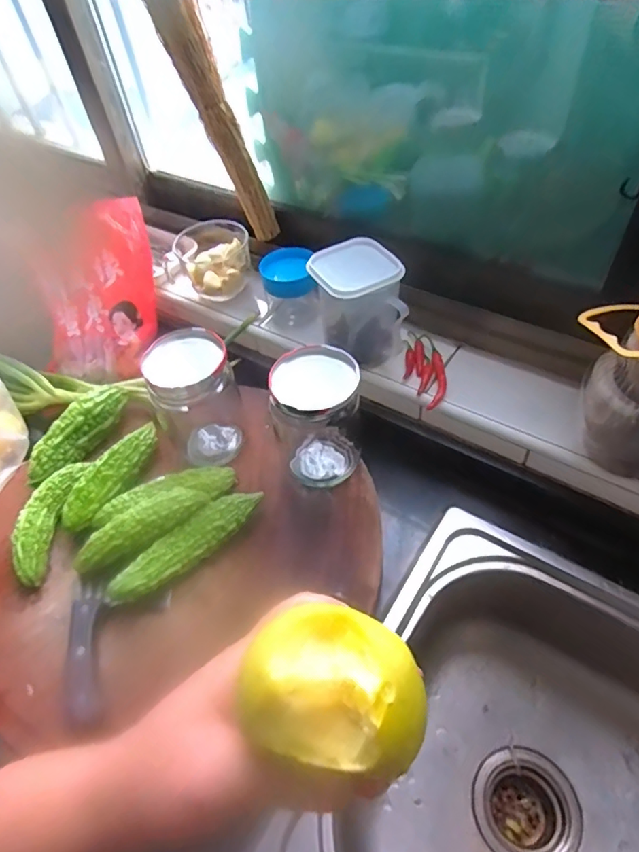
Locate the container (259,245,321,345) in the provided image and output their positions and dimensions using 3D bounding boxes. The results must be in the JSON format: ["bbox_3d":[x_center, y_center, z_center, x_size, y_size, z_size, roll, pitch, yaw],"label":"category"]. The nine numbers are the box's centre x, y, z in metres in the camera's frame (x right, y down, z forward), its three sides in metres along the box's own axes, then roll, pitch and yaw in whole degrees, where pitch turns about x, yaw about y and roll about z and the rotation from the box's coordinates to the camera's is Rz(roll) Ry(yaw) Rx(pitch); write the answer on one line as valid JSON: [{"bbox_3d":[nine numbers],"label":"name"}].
[{"bbox_3d":[-0.039,-0.167,0.692,0.083,0.112,0.077,-7,51,1],"label":"container"}]

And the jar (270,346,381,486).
[{"bbox_3d":[-0.002,-0.002,0.539,0.082,0.141,0.084,-3,51,4],"label":"jar"}]

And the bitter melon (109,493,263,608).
[{"bbox_3d":[-0.131,0.120,0.530,0.173,0.039,0.046,-39,57,-23],"label":"bitter melon"}]

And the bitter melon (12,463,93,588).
[{"bbox_3d":[-0.294,0.100,0.568,0.041,0.035,0.135,7,52,12],"label":"bitter melon"}]

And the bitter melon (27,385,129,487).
[{"bbox_3d":[-0.292,0.005,0.625,0.044,0.039,0.150,28,59,26],"label":"bitter melon"}]

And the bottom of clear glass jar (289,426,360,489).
[{"bbox_3d":[0.004,0.038,0.590,0.069,0.022,0.061,-30,54,-17],"label":"bottom of clear glass jar"}]

